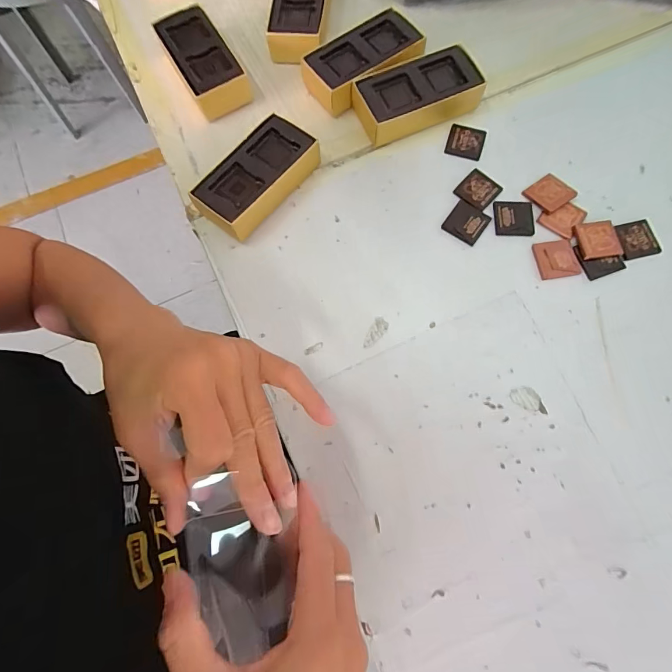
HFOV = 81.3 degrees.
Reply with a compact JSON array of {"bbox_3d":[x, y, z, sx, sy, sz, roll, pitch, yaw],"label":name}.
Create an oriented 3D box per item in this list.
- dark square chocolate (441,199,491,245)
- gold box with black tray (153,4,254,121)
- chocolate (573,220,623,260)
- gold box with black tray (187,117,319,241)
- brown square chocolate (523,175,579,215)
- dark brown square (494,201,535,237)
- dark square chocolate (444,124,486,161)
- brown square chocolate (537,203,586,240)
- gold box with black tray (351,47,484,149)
[{"bbox_3d":[0.119,-0.104,0.356,0.034,0.004,0.034,36,78,11],"label":"dark square chocolate"},{"bbox_3d":[-0.134,-0.276,0.395,0.055,0.036,0.116,-28,75,-7],"label":"gold box with black tray"},{"bbox_3d":[0.227,-0.083,0.341,0.033,0.007,0.034,-9,74,-1],"label":"chocolate"},{"bbox_3d":[-0.069,-0.143,0.358,0.059,0.036,0.111,37,78,11],"label":"gold box with black tray"},{"bbox_3d":[0.196,-0.131,0.357,0.035,0.004,0.033,-35,76,-9],"label":"brown square chocolate"},{"bbox_3d":[0.162,-0.107,0.355,0.036,0.004,0.036,3,74,2],"label":"dark brown square"},{"bbox_3d":[0.125,-0.187,0.378,0.035,0.005,0.035,17,75,6],"label":"dark square chocolate"},{"bbox_3d":[0.205,-0.108,0.353,0.031,0.004,0.035,39,78,12],"label":"brown square chocolate"},{"bbox_3d":[0.079,-0.229,0.375,0.114,0.031,0.058,-23,74,-5],"label":"gold box with black tray"}]

